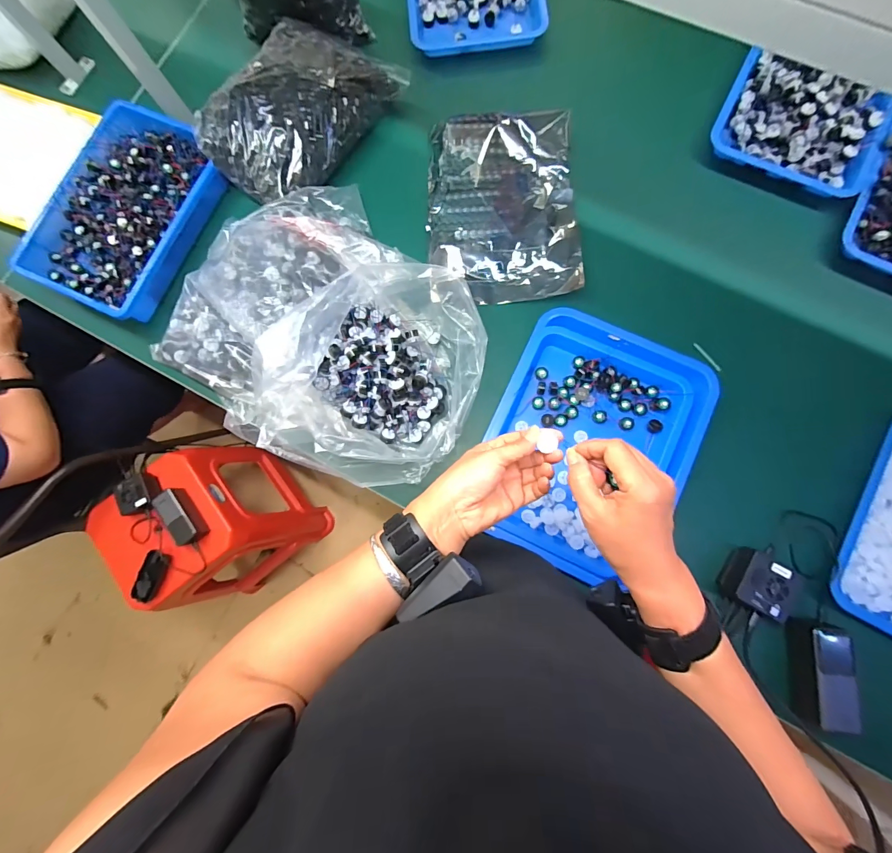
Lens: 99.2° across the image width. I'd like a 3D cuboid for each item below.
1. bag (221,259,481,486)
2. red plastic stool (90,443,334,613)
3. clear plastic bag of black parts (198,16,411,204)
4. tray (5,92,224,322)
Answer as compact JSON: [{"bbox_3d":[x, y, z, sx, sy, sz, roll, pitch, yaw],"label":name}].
[{"bbox_3d":[-0.084,-0.092,0.555,0.253,0.170,0.348,22,83,6],"label":"bag"},{"bbox_3d":[-0.635,0.276,1.107,0.335,0.495,0.351,-37,81,-3],"label":"red plastic stool"},{"bbox_3d":[-0.262,-0.565,0.682,0.211,0.107,0.335,32,84,7],"label":"clear plastic bag of black parts"},{"bbox_3d":[-0.583,-0.398,0.689,0.260,0.053,0.373,27,84,6],"label":"tray"}]

